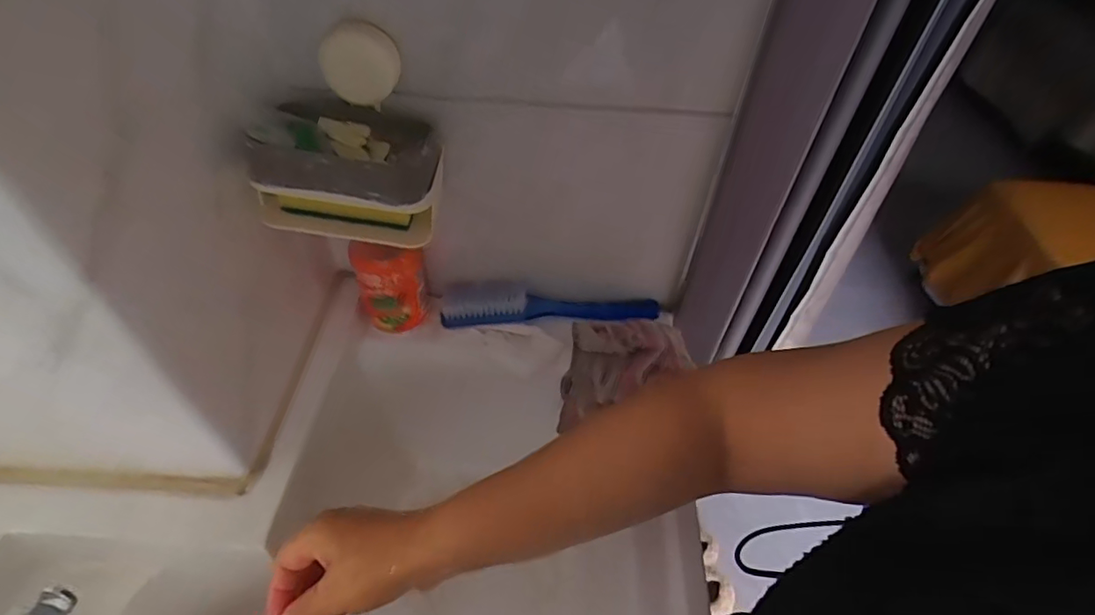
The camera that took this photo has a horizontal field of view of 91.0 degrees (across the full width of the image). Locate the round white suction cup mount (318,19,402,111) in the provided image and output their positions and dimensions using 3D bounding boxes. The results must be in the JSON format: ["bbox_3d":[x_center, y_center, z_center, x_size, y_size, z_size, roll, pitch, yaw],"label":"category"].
[{"bbox_3d":[-0.143,-0.187,0.412,0.057,0.053,0.025,-4,49,-6],"label":"round white suction cup mount"}]

